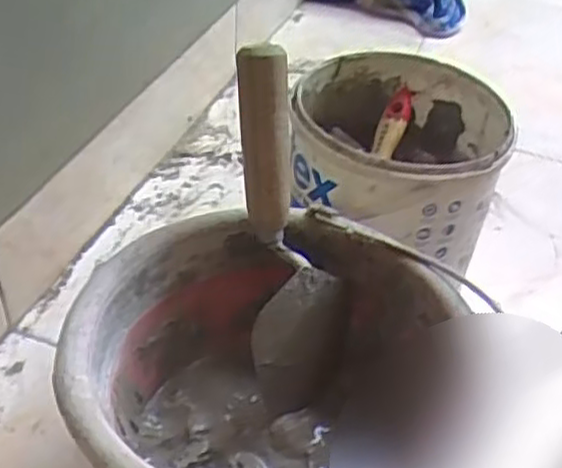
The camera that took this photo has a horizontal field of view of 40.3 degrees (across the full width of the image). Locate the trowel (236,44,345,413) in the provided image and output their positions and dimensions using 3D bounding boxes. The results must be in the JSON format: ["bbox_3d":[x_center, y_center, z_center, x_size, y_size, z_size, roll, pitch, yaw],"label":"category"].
[{"bbox_3d":[0.003,0.002,0.527,0.074,0.253,0.050,-11,10,-20],"label":"trowel"}]

